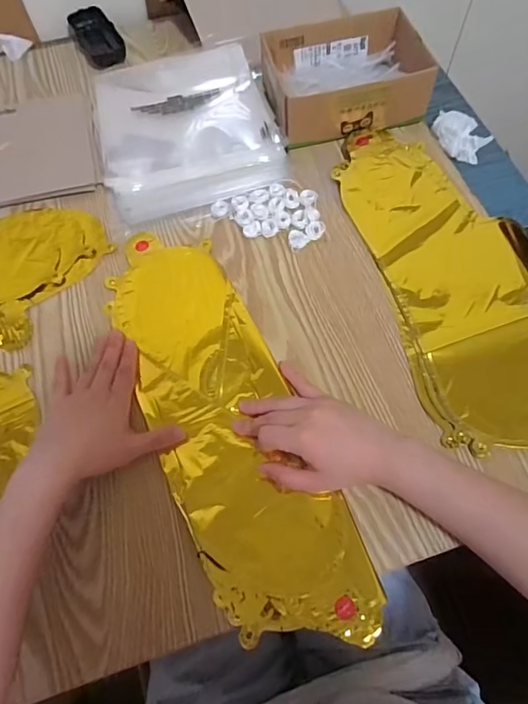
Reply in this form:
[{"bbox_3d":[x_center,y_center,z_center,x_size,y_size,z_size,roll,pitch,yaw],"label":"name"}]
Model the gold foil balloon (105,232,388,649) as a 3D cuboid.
[{"bbox_3d":[-0.041,0.054,0.431,0.132,0.011,0.417,-23,67,-8],"label":"gold foil balloon"}]

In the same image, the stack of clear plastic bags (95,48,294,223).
[{"bbox_3d":[-0.095,-0.281,0.567,0.211,0.019,0.244,-15,67,-4],"label":"stack of clear plastic bags"}]

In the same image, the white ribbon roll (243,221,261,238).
[{"bbox_3d":[-0.013,-0.135,0.507,0.020,0.004,0.017,-17,67,-5],"label":"white ribbon roll"}]

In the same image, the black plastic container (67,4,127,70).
[{"bbox_3d":[-0.230,-0.439,0.638,0.052,0.022,0.103,-28,68,-10],"label":"black plastic container"}]

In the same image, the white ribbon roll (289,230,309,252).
[{"bbox_3d":[0.037,-0.124,0.500,0.020,0.008,0.020,-1,66,2],"label":"white ribbon roll"}]

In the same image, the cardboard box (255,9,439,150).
[{"bbox_3d":[0.096,-0.338,0.557,0.188,0.056,0.143,-15,67,-5],"label":"cardboard box"}]

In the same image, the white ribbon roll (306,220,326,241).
[{"bbox_3d":[0.057,-0.133,0.502,0.021,0.009,0.022,-1,66,2],"label":"white ribbon roll"}]

